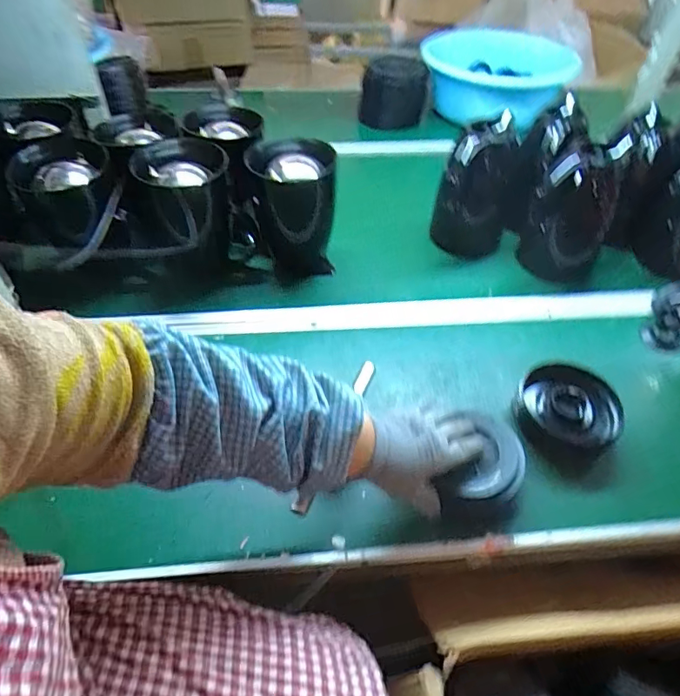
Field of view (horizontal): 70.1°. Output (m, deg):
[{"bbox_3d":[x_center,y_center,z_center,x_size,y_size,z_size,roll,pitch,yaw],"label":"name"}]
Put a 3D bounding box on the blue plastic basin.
[{"bbox_3d":[0.412,-0.710,1.273,0.355,0.138,0.365,2,47,-2],"label":"blue plastic basin"}]

